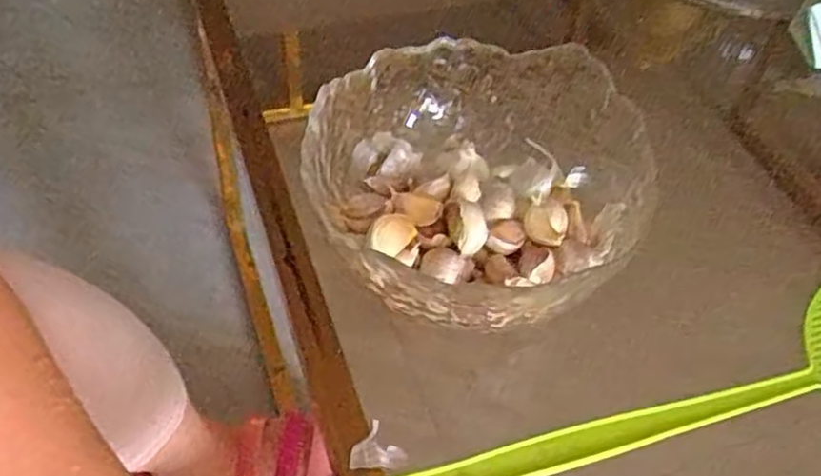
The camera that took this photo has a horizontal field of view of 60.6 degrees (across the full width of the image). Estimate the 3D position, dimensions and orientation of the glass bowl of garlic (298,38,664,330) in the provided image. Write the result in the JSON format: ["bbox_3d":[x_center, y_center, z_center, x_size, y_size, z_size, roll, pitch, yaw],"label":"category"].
[{"bbox_3d":[0.037,-0.035,0.396,0.180,0.065,0.184,3,51,-3],"label":"glass bowl of garlic"}]

